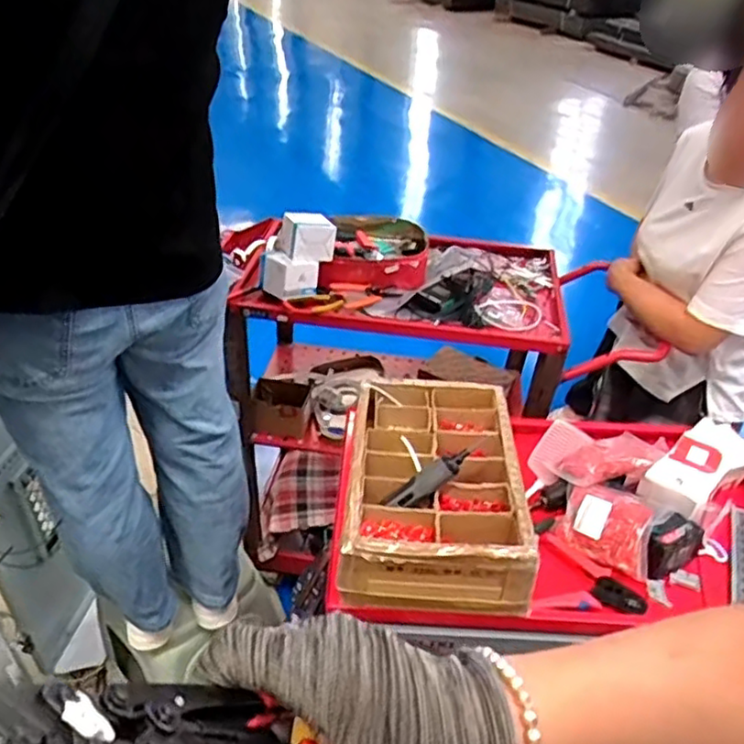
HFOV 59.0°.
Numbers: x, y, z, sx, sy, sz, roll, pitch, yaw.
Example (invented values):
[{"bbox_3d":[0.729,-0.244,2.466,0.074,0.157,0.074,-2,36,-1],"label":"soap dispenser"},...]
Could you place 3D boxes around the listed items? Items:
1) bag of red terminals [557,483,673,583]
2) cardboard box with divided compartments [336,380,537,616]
[{"bbox_3d":[0.371,0.236,1.025,0.141,0.041,0.125,23,70,27],"label":"bag of red terminals"},{"bbox_3d":[0.097,0.158,1.015,0.253,0.103,0.400,5,37,2],"label":"cardboard box with divided compartments"}]

